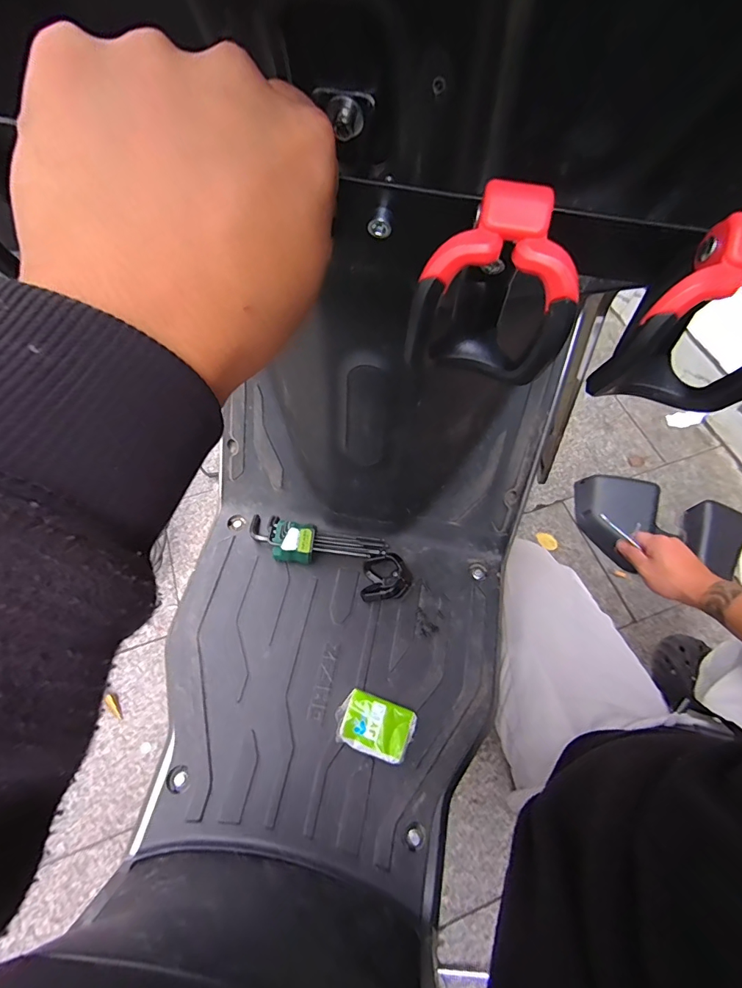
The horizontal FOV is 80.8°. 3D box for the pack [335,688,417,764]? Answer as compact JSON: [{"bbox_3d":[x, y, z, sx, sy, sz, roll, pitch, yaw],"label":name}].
[{"bbox_3d":[0.004,0.262,0.495,0.085,0.026,0.057,19,64,7],"label":"pack"}]

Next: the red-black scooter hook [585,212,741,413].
[{"bbox_3d":[0.119,-0.052,0.160,0.041,0.072,0.047,-32,69,-17],"label":"red-black scooter hook"}]

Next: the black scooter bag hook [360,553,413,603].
[{"bbox_3d":[0.020,0.112,0.568,0.061,0.046,0.060,1,63,-2],"label":"black scooter bag hook"}]

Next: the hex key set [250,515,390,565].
[{"bbox_3d":[-0.077,0.069,0.597,0.190,0.029,0.062,13,64,4],"label":"hex key set"}]

